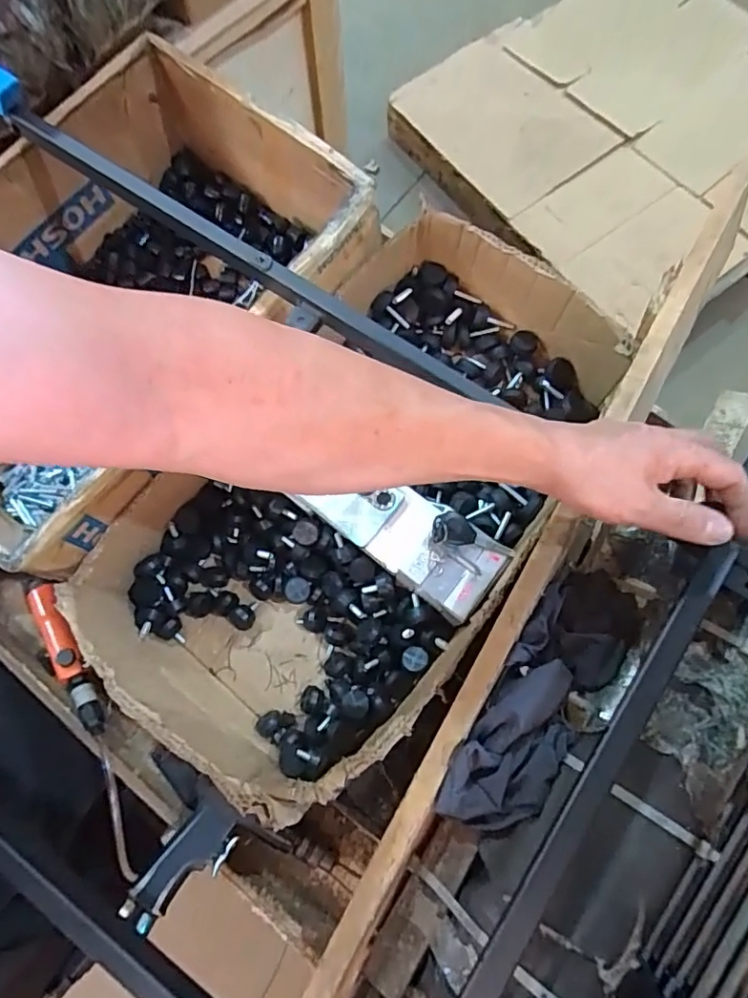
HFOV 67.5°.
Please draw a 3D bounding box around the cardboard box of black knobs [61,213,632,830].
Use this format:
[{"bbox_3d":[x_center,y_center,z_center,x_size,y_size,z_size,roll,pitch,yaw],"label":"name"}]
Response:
[{"bbox_3d":[-0.006,-0.009,0.597,0.316,0.137,0.574,37,79,11],"label":"cardboard box of black knobs"}]

